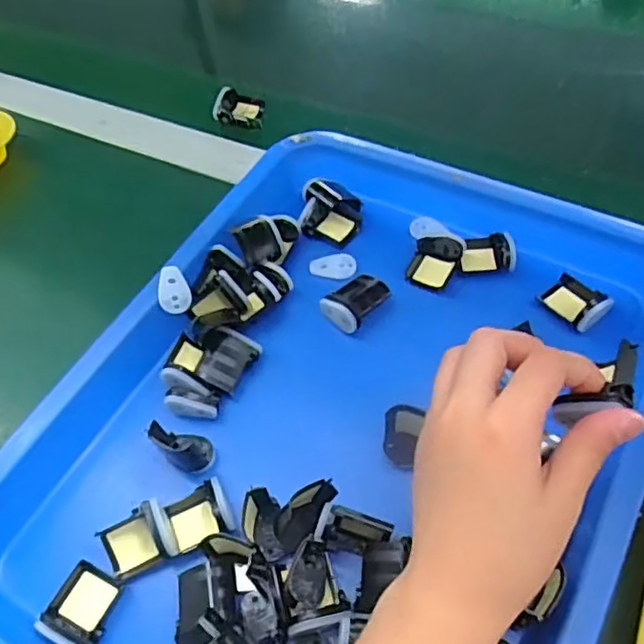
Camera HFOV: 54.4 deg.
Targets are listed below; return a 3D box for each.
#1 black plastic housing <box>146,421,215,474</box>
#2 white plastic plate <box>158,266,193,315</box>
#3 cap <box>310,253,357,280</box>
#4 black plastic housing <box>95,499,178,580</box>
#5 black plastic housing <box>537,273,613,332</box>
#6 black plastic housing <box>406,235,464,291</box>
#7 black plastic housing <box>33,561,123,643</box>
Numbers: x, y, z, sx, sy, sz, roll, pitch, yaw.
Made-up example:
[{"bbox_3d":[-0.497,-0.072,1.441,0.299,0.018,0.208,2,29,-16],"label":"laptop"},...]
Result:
[{"bbox_3d":[-0.088,0.078,0.400,0.033,0.035,0.026,36,65,26],"label":"black plastic housing"},{"bbox_3d":[-0.106,-0.023,0.450,0.023,0.004,0.037,-1,65,-12],"label":"white plastic plate"},{"bbox_3d":[0.009,-0.045,0.490,0.035,0.004,0.024,7,56,10],"label":"cap"},{"bbox_3d":[-0.110,0.130,0.371,0.041,0.024,0.031,-22,56,-10],"label":"black plastic housing"},{"bbox_3d":[0.180,-0.017,0.441,0.034,0.016,0.043,-35,59,-18],"label":"black plastic housing"},{"bbox_3d":[0.086,-0.047,0.476,0.035,0.014,0.044,15,58,15],"label":"black plastic housing"},{"bbox_3d":[-0.136,0.161,0.355,0.035,0.014,0.043,16,58,16],"label":"black plastic housing"}]

